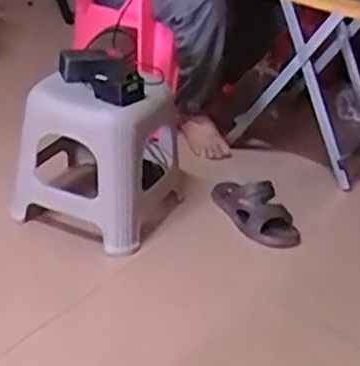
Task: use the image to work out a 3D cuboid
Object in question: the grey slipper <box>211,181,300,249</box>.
[{"bbox_3d":[0.168,0.058,1.566,0.094,0.085,0.253,-16,37,-30],"label":"grey slipper"}]

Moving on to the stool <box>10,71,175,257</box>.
[{"bbox_3d":[-0.177,-0.082,1.503,0.296,0.324,0.291,12,32,12],"label":"stool"}]

